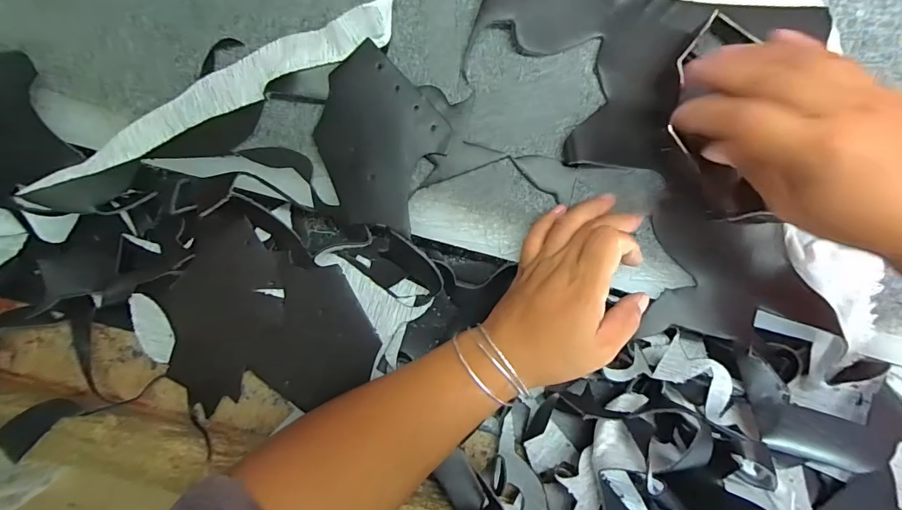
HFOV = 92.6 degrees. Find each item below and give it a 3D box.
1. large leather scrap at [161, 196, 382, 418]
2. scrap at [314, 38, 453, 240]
[{"bbox_3d":[-0.160,0.050,0.355,0.152,0.015,0.175,-30,87,-3],"label":"large leather scrap"},{"bbox_3d":[-0.057,-0.086,0.332,0.097,0.010,0.119,27,92,0],"label":"scrap"}]

